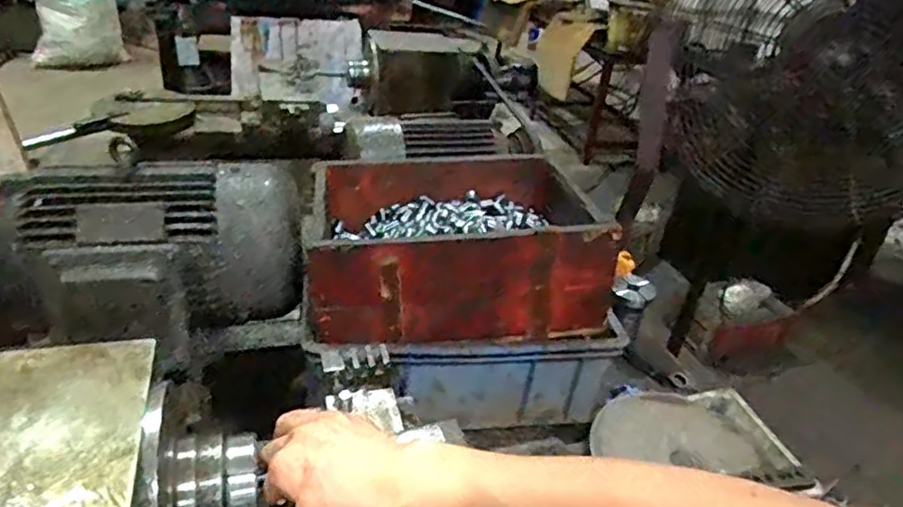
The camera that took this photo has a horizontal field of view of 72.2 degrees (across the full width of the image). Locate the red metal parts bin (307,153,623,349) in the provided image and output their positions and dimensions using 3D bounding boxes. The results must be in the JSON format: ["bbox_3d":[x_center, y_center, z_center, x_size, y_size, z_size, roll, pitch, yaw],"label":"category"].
[{"bbox_3d":[-0.003,-0.021,0.794,0.345,0.135,0.257,-1,31,-13],"label":"red metal parts bin"}]

